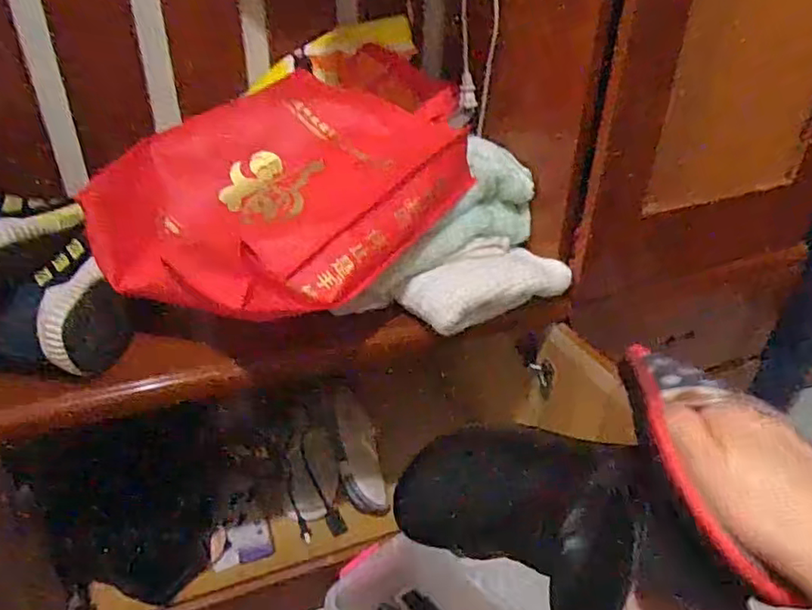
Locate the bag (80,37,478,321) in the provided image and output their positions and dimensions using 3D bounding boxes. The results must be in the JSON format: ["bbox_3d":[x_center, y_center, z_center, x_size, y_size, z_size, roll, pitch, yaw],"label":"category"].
[{"bbox_3d":[-0.131,-0.152,0.738,0.334,0.130,0.457,30,58,24],"label":"bag"}]

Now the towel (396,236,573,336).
[{"bbox_3d":[0.102,-0.031,0.763,0.219,0.040,0.103,-19,63,-23],"label":"towel"}]

